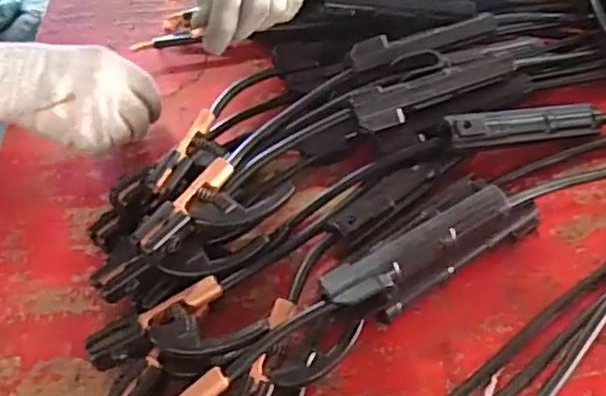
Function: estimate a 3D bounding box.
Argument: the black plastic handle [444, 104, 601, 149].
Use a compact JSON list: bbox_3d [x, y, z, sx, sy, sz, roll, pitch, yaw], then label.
[{"bbox_3d":[0.194,-0.063,0.540,0.153,0.022,0.024,-7,52,-20],"label":"black plastic handle"}]

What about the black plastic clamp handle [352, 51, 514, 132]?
[{"bbox_3d":[0.114,-0.094,0.541,0.152,0.024,0.030,-19,53,-10],"label":"black plastic clamp handle"}]

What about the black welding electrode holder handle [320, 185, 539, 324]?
[{"bbox_3d":[0.101,0.043,0.473,0.180,0.053,0.036,-27,57,-14],"label":"black welding electrode holder handle"}]

